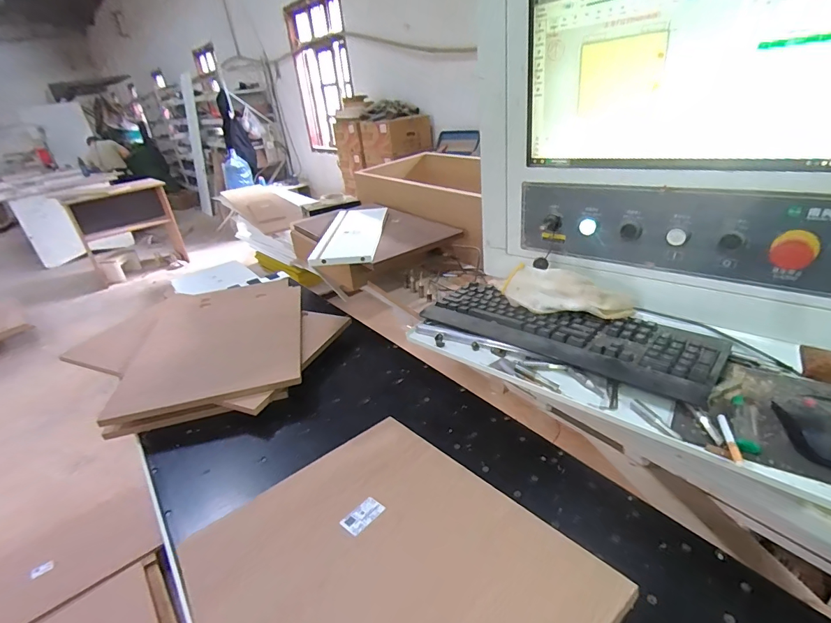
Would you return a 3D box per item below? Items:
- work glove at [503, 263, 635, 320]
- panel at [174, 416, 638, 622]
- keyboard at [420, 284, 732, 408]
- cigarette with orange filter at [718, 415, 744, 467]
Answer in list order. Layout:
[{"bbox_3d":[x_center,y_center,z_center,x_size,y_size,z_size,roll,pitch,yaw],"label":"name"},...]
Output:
[{"bbox_3d":[0.252,-0.033,0.695,0.206,0.055,0.076,4,30,18],"label":"work glove"},{"bbox_3d":[-0.058,0.339,0.554,0.406,0.018,0.505,-25,24,-30],"label":"panel"},{"bbox_3d":[0.229,0.027,0.681,0.443,0.037,0.156,20,38,39],"label":"keyboard"},{"bbox_3d":[0.337,0.136,0.450,0.009,0.011,0.084,7,31,23],"label":"cigarette with orange filter"}]

